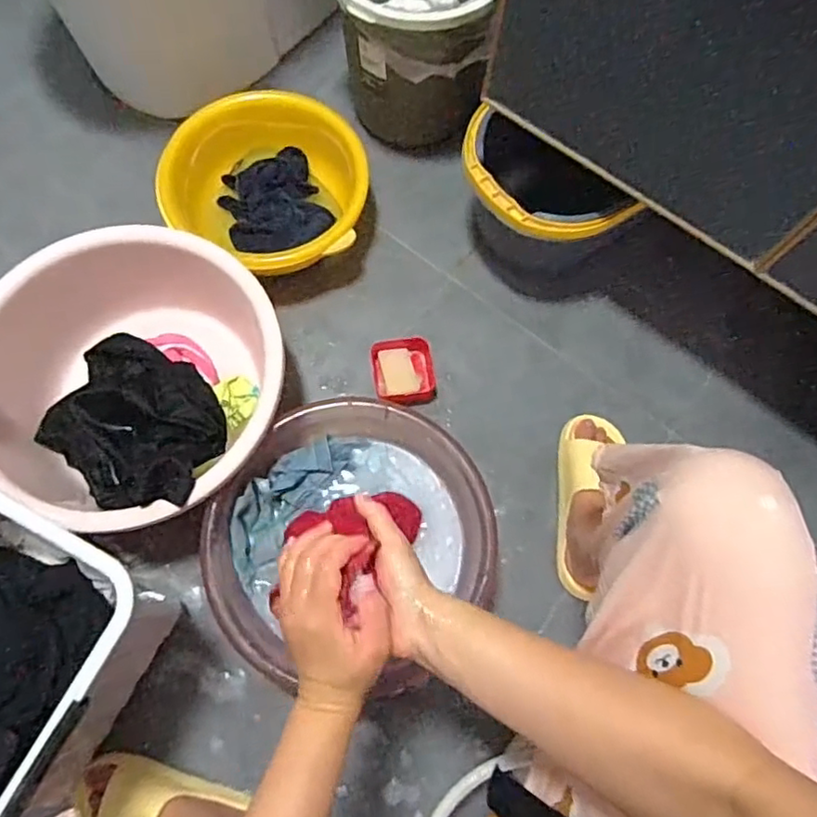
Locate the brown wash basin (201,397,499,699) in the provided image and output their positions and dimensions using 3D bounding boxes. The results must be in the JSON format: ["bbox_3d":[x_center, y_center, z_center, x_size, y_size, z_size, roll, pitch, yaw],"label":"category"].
[{"bbox_3d":[-0.057,0.166,0.776,0.347,0.114,0.325,1,72,-3],"label":"brown wash basin"}]

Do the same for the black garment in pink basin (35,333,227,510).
[{"bbox_3d":[-0.351,0.018,0.776,0.260,0.125,0.201,30,73,7],"label":"black garment in pink basin"}]

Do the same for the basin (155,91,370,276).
[{"bbox_3d":[-0.203,-0.325,0.922,0.293,0.130,0.269,30,73,7],"label":"basin"}]

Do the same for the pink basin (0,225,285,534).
[{"bbox_3d":[-0.355,-0.027,0.795,0.383,0.193,0.363,1,72,-3],"label":"pink basin"}]

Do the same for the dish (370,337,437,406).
[{"bbox_3d":[-0.007,-0.055,0.894,0.094,0.043,0.103,-8,73,-6],"label":"dish"}]

